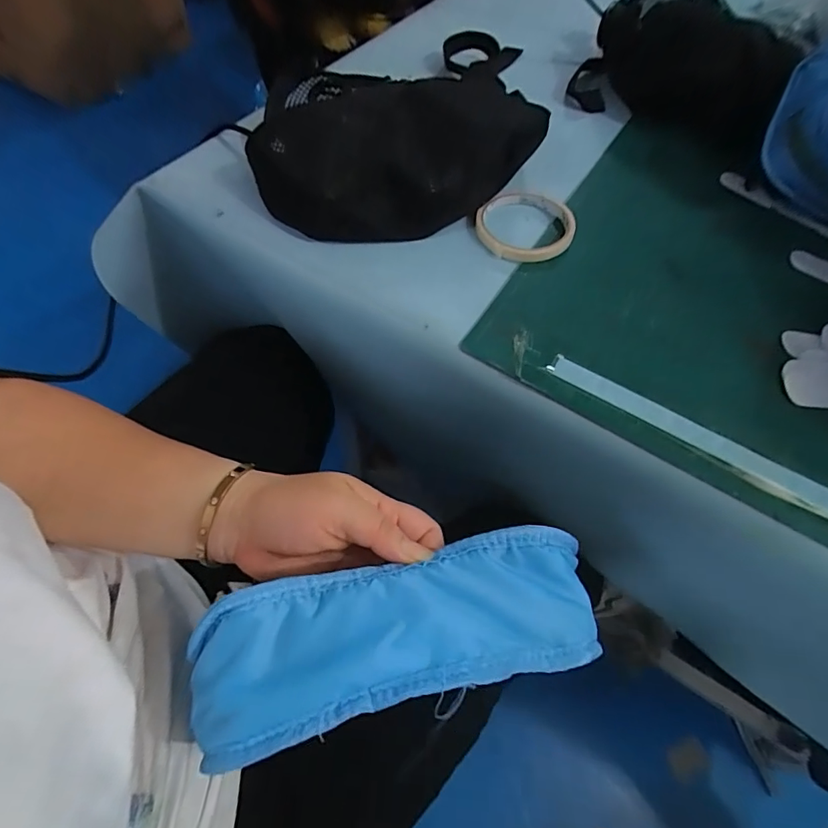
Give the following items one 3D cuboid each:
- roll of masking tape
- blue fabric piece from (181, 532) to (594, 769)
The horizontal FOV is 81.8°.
[{"bbox_3d":[0.103,-0.174,0.436,0.084,0.011,0.089,1,62,-2],"label":"roll of masking tape"},{"bbox_3d":[-0.006,0.111,0.245,0.204,0.023,0.069,-10,63,-12],"label":"blue fabric piece"}]

